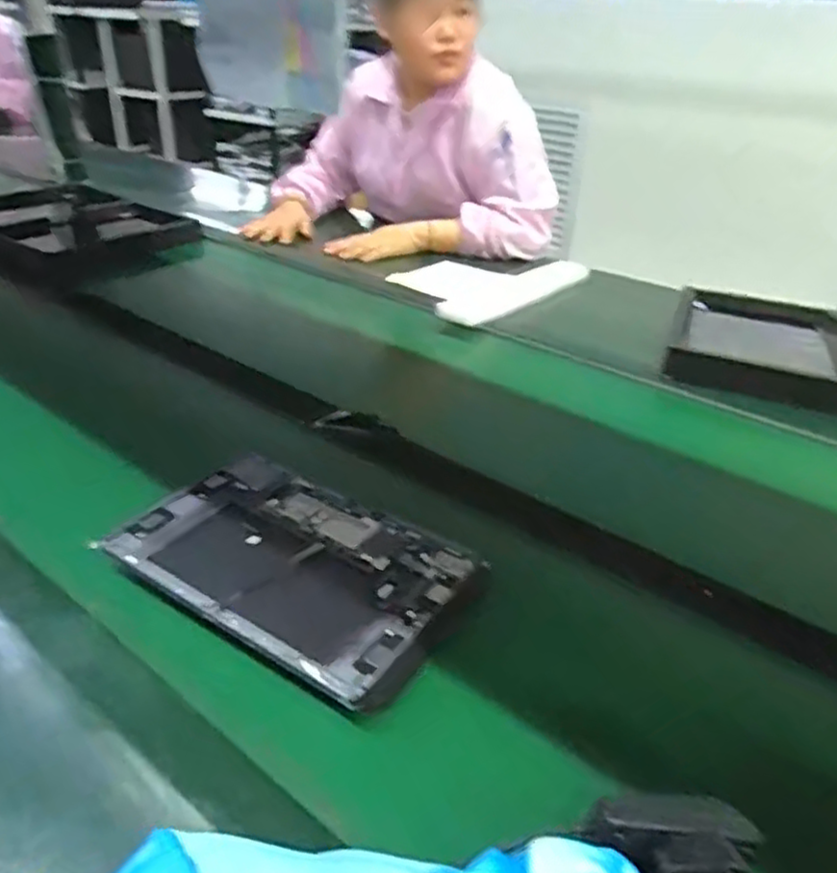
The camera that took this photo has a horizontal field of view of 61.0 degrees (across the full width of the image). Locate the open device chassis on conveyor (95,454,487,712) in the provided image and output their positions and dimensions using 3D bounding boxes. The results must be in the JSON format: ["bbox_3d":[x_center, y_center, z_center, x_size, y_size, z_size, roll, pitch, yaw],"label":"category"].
[{"bbox_3d":[-0.098,0.096,0.549,0.261,0.019,0.168,19,36,24],"label":"open device chassis on conveyor"}]

